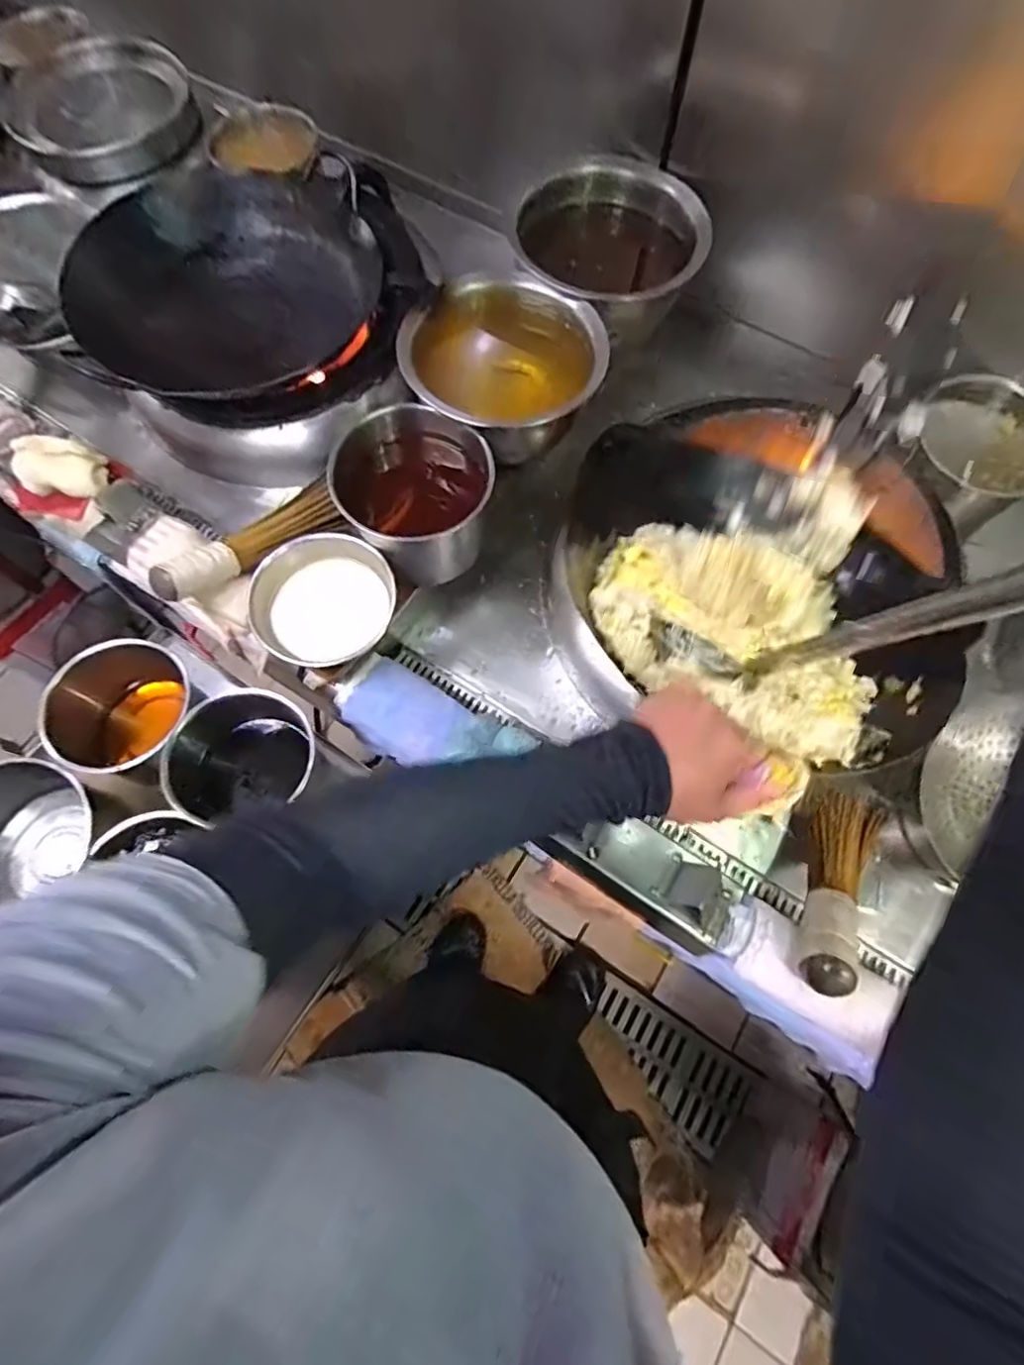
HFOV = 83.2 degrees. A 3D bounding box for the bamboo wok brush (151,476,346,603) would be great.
[{"bbox_3d":[-0.337,-0.188,0.766,0.077,0.042,0.275,37,55,12],"label":"bamboo wok brush"}]

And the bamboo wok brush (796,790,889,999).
[{"bbox_3d":[0.356,0.219,0.633,0.064,0.044,0.266,34,44,11],"label":"bamboo wok brush"}]

